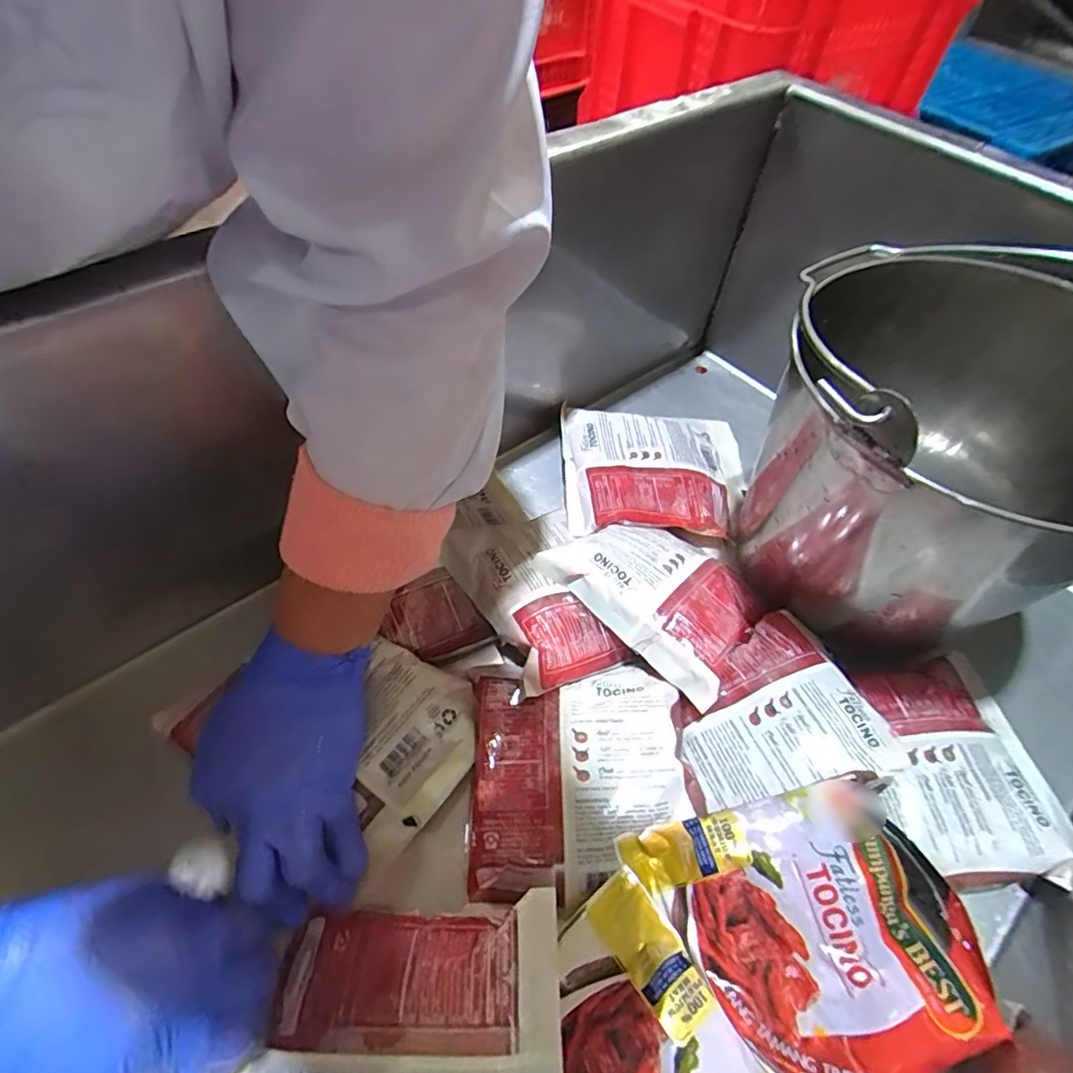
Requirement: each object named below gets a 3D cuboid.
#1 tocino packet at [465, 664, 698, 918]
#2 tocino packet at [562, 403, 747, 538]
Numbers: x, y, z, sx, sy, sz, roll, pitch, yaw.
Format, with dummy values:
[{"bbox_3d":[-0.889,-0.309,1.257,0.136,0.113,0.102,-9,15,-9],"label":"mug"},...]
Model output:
[{"bbox_3d":[0.023,0.138,0.332,0.127,0.018,0.121,-2,54,-5],"label":"tocino packet"},{"bbox_3d":[0.106,-0.058,0.488,0.162,0.037,0.138,1,55,-4],"label":"tocino packet"}]

